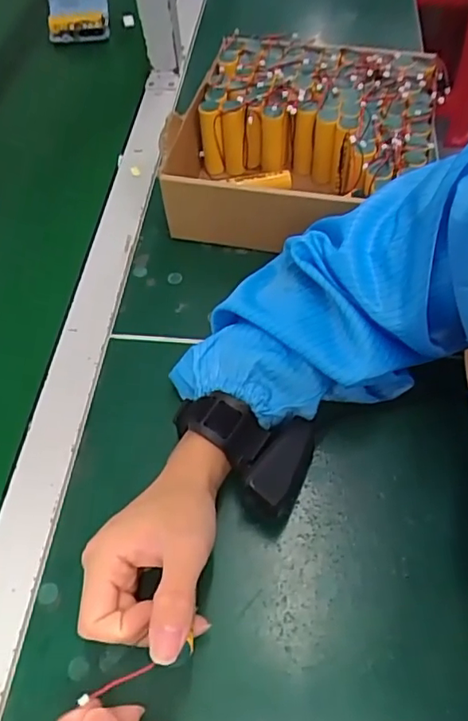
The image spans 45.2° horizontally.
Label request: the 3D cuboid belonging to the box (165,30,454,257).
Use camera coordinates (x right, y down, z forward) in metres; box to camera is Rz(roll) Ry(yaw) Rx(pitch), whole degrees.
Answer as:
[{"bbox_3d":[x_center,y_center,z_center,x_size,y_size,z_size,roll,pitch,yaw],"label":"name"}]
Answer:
[{"bbox_3d":[0.073,-0.218,0.561,0.232,0.079,0.249,11,57,11],"label":"box"}]

